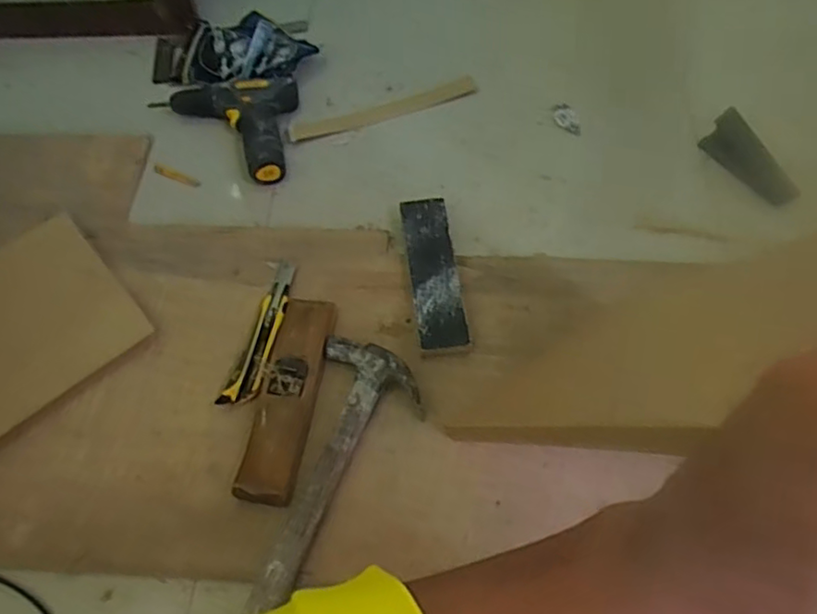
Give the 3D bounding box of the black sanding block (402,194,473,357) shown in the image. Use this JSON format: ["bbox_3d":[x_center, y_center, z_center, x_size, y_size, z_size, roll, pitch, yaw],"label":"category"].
[{"bbox_3d":[0.031,-0.044,0.800,0.058,0.017,0.224,-6,58,-1],"label":"black sanding block"}]

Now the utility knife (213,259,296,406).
[{"bbox_3d":[-0.165,0.024,0.771,0.043,0.020,0.204,11,59,10],"label":"utility knife"}]

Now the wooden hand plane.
[{"bbox_3d":[-0.130,0.095,0.716,0.062,0.032,0.233,5,58,6],"label":"wooden hand plane"}]

